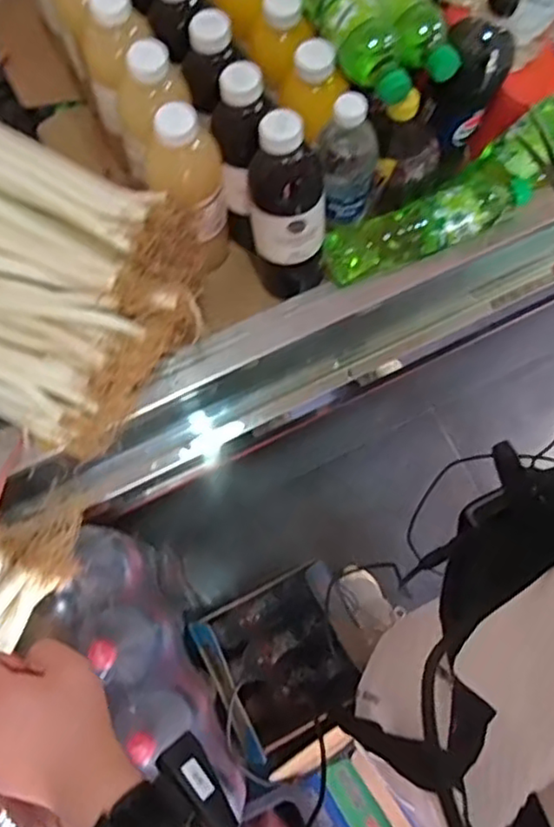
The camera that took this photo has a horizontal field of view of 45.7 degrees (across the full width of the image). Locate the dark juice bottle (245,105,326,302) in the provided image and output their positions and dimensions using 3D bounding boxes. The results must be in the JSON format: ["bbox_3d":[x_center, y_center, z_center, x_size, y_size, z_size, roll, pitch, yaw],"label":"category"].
[{"bbox_3d":[0.013,-0.221,0.738,0.085,0.232,0.086,2,75,0],"label":"dark juice bottle"}]

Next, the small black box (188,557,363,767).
[{"bbox_3d":[0.005,0.406,1.073,0.204,0.262,0.226,-25,77,-7],"label":"small black box"}]

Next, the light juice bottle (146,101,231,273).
[{"bbox_3d":[-0.095,-0.253,0.748,0.070,0.215,0.074,0,75,-1],"label":"light juice bottle"}]

